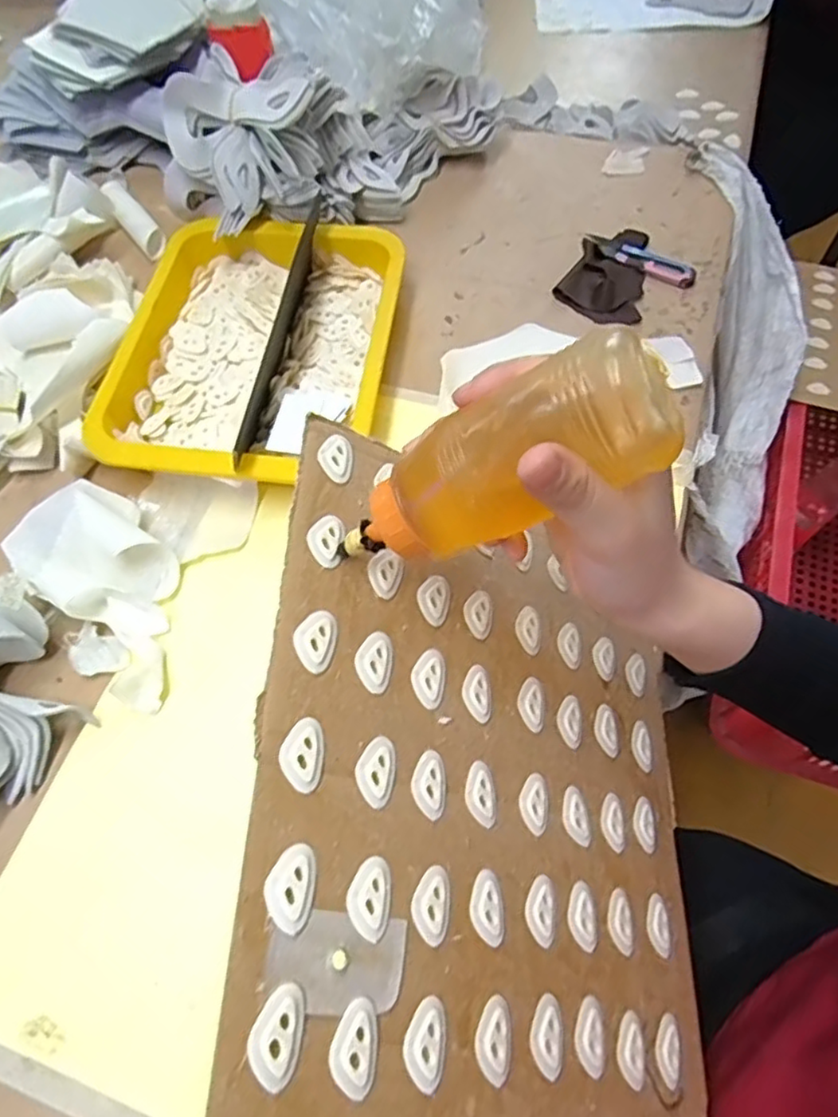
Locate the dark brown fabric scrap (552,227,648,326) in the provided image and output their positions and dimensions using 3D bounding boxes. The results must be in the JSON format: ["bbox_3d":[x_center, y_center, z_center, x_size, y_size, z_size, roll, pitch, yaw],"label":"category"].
[{"bbox_3d":[0.156,-0.243,0.546,0.069,0.017,0.114,11,63,8],"label":"dark brown fabric scrap"}]

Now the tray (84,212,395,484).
[{"bbox_3d":[-0.124,-0.161,0.497,0.201,0.041,0.254,5,62,5],"label":"tray"}]

